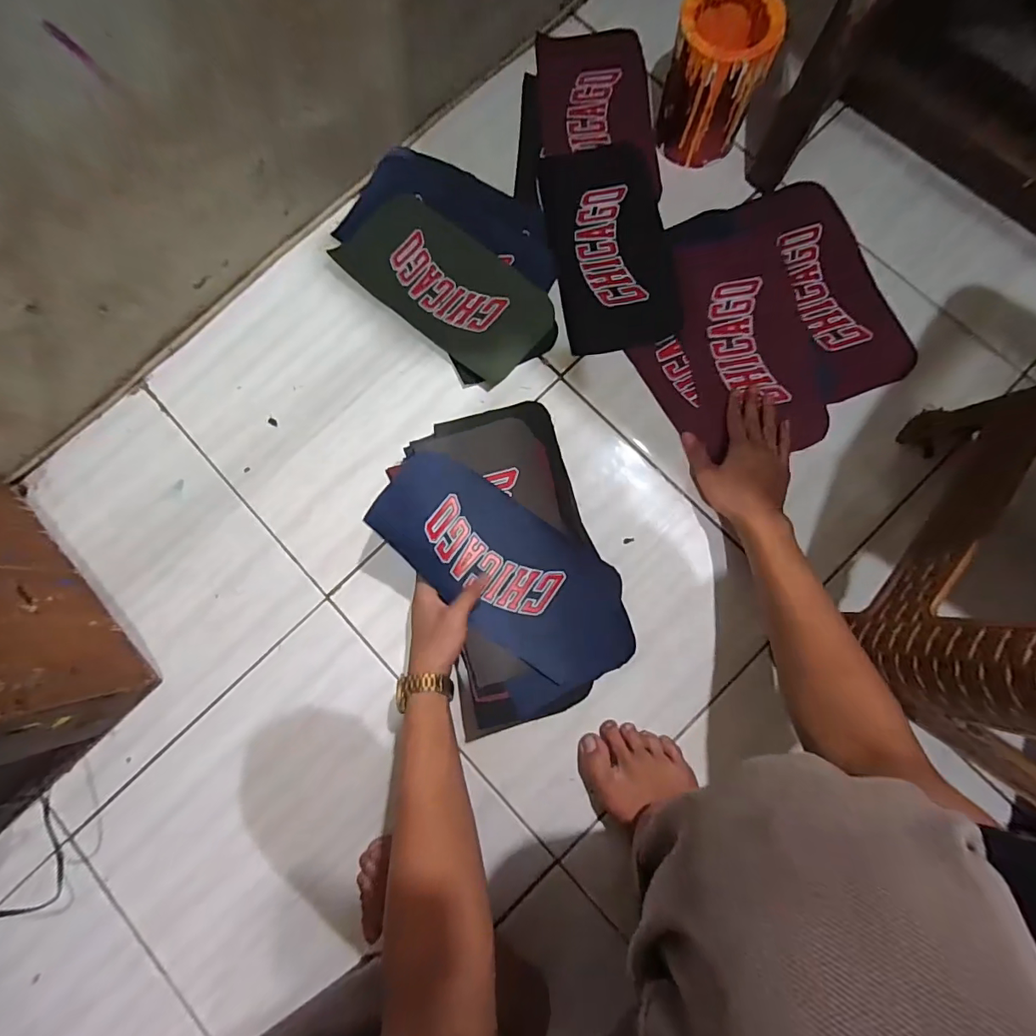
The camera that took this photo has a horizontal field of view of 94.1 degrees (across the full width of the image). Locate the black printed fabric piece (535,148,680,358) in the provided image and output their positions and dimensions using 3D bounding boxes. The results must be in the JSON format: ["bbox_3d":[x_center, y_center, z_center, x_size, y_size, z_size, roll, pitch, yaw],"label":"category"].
[{"bbox_3d":[0.120,-0.359,0.635,0.147,0.009,0.285,-10,82,1],"label":"black printed fabric piece"}]

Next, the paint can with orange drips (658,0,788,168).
[{"bbox_3d":[0.237,-0.528,0.584,0.111,0.130,0.115,0,82,3],"label":"paint can with orange drips"}]

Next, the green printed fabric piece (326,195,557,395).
[{"bbox_3d":[-0.096,-0.310,0.633,0.291,0.006,0.145,40,85,7],"label":"green printed fabric piece"}]

